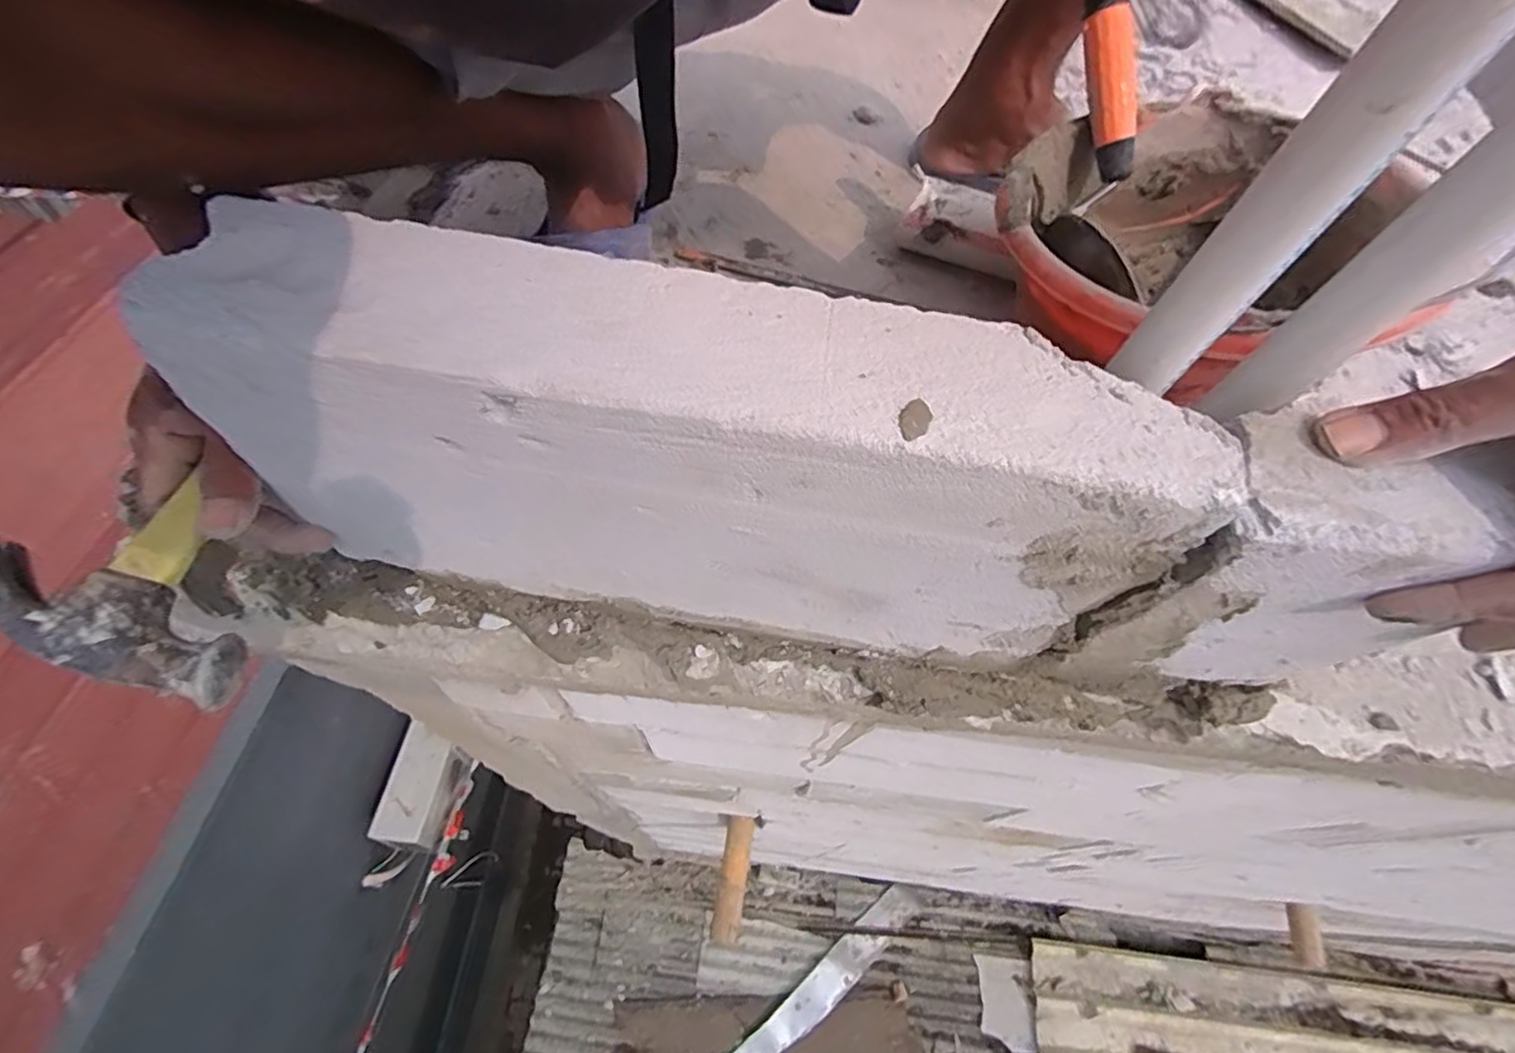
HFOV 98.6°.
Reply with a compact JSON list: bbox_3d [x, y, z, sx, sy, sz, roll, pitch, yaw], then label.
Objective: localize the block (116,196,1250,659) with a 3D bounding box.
[{"bbox_3d":[-0.029,-0.026,0.320,0.390,0.179,0.072,9,61,1],"label":"block"}]

